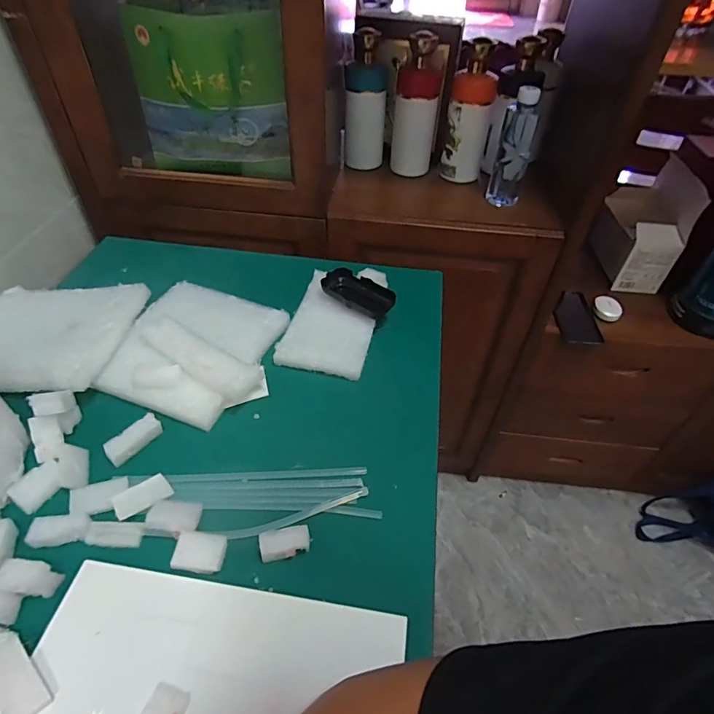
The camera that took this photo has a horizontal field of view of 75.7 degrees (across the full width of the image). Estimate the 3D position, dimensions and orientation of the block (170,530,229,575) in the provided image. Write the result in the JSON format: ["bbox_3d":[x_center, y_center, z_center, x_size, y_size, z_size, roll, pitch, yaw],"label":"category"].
[{"bbox_3d":[-0.144,0.178,0.421,0.043,0.008,0.035,2,46,0],"label":"block"}]

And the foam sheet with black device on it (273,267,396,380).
[{"bbox_3d":[-0.025,-0.059,0.640,0.126,0.040,0.185,12,47,9],"label":"foam sheet with black device on it"}]

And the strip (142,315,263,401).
[{"bbox_3d":[-0.199,0.001,0.573,0.171,0.028,0.054,25,50,21],"label":"strip"}]

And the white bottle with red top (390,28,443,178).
[{"bbox_3d":[0.107,-0.443,0.845,0.080,0.235,0.070,9,46,7],"label":"white bottle with red top"}]

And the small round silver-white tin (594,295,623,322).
[{"bbox_3d":[0.522,-0.101,0.955,0.055,0.012,0.068,17,48,14],"label":"small round silver-white tin"}]

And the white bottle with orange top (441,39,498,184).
[{"bbox_3d":[0.204,-0.434,0.832,0.079,0.208,0.068,10,46,7],"label":"white bottle with orange top"}]

